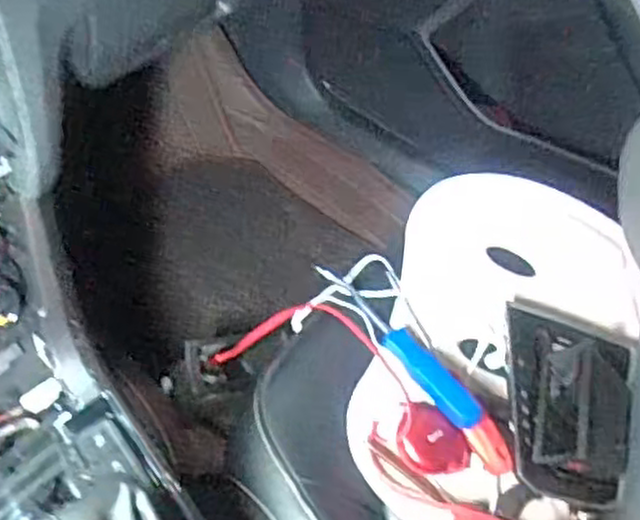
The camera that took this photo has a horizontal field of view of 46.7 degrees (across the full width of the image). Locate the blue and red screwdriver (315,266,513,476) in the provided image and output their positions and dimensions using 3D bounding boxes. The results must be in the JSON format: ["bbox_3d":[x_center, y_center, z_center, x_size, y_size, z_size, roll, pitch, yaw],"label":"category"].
[{"bbox_3d":[0.083,0.084,0.624,0.035,0.032,0.216,-33,61,-28],"label":"blue and red screwdriver"}]

